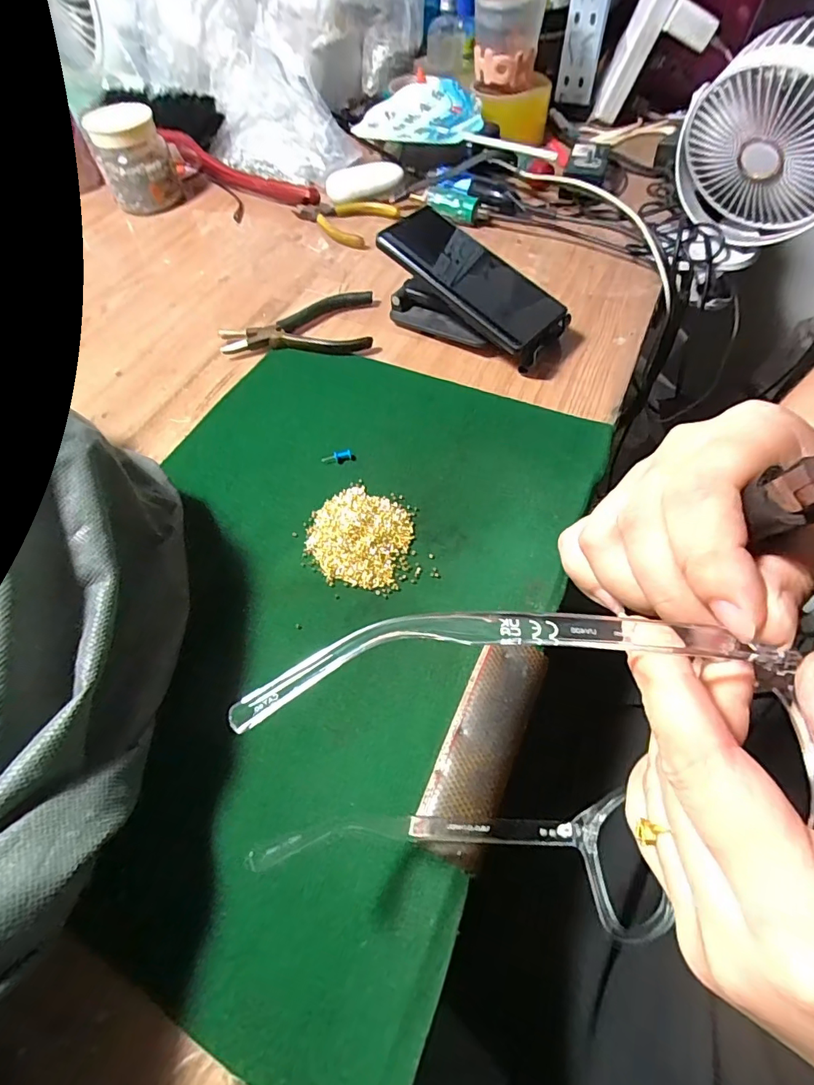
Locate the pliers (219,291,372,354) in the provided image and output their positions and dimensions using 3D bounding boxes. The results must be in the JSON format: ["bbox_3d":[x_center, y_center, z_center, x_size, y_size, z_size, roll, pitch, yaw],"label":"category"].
[{"bbox_3d":[-0.101,-0.207,0.458,0.137,0.014,0.077,0,59,4],"label":"pliers"}]

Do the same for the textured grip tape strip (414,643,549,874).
[{"bbox_3d":[0.042,0.106,0.260,0.037,0.007,0.116,20,62,15],"label":"textured grip tape strip"}]

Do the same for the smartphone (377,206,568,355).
[{"bbox_3d":[0.055,-0.226,0.407,0.154,0.011,0.071,44,75,4],"label":"smartphone"}]

